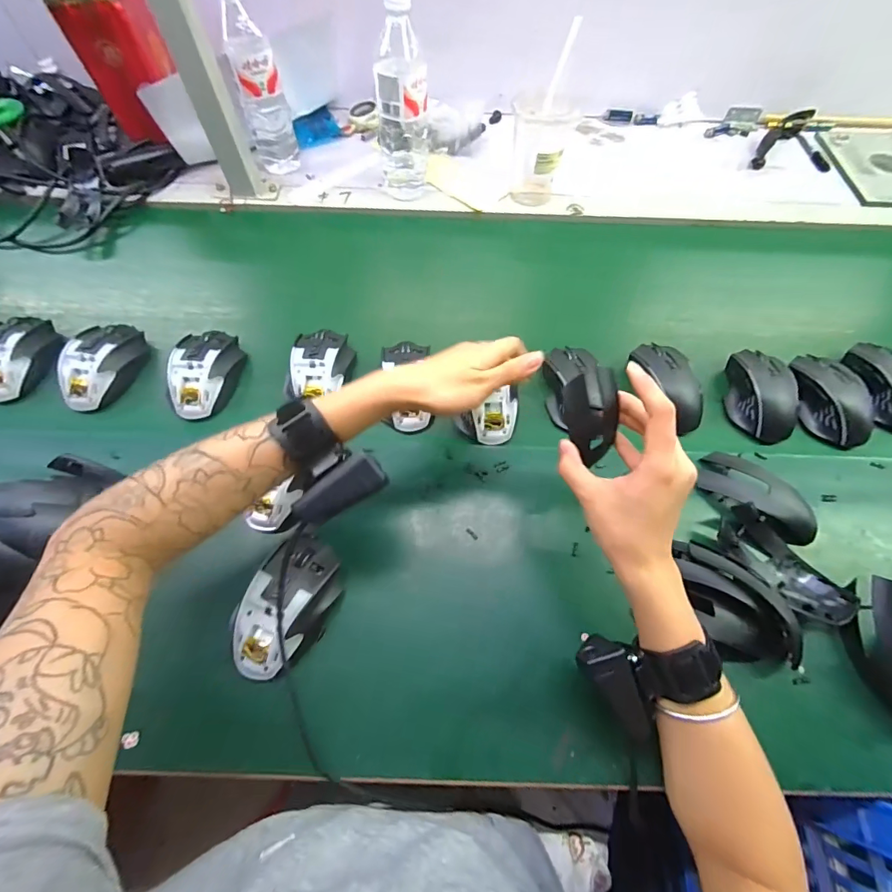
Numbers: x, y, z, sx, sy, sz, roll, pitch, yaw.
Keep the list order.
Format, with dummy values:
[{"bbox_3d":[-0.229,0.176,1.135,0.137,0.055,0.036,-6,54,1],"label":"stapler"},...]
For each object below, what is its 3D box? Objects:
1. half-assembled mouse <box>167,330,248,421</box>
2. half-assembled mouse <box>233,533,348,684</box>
[{"bbox_3d":[-0.277,-0.087,0.491,0.068,0.039,0.112,2,64,0],"label":"half-assembled mouse"},{"bbox_3d":[-0.136,0.141,0.372,0.065,0.049,0.118,19,65,8],"label":"half-assembled mouse"}]

